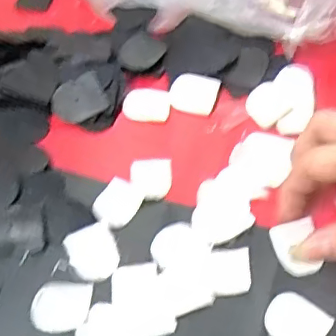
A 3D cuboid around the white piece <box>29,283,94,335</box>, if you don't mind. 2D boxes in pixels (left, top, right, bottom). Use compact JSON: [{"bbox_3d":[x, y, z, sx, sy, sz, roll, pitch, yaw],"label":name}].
[{"bbox_3d":[-0.054,0.070,0.289,0.029,0.004,0.026,-3,52,-1],"label":"white piece"}]

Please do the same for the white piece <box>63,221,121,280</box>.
[{"bbox_3d":[-0.040,0.045,0.307,0.027,0.004,0.029,-25,56,-16],"label":"white piece"}]

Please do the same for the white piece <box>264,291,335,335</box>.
[{"bbox_3d":[0.063,0.075,0.280,0.030,0.004,0.027,34,61,25],"label":"white piece"}]

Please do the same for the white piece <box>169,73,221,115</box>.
[{"bbox_3d":[0.017,-0.050,0.377,0.031,0.004,0.027,12,75,15],"label":"white piece"}]

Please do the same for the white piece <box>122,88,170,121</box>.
[{"bbox_3d":[-0.014,-0.043,0.376,0.031,0.006,0.028,1,53,3],"label":"white piece"}]

